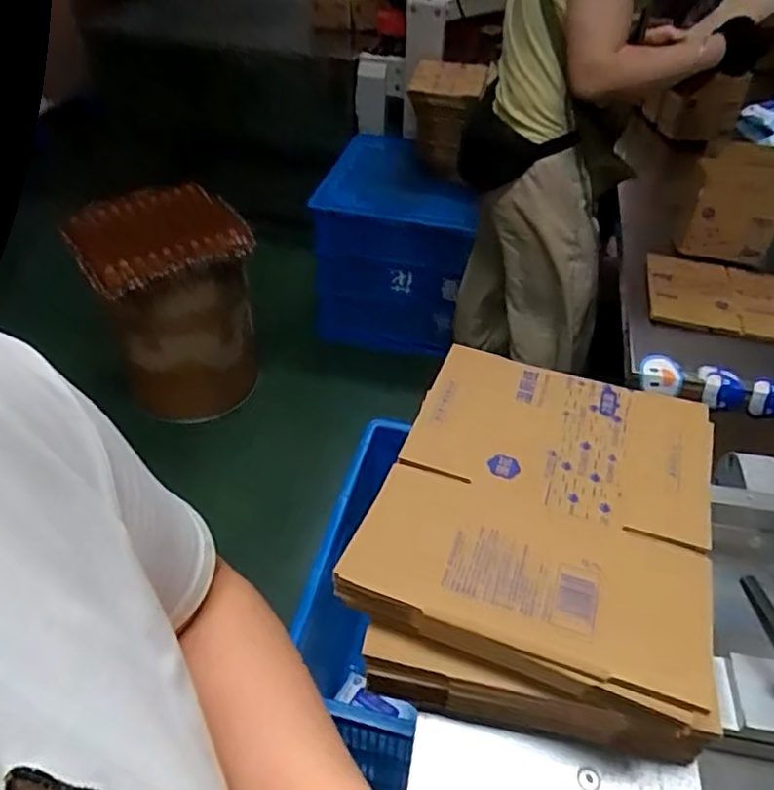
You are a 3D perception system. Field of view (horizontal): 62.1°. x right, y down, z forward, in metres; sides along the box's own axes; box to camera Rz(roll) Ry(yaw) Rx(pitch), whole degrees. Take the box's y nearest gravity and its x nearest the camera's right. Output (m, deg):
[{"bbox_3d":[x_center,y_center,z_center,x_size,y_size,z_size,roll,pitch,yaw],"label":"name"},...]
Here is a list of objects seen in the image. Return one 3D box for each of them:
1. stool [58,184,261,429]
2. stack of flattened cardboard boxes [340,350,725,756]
[{"bbox_3d":[-0.581,-0.247,1.797,0.400,0.478,0.407,-18,47,-19],"label":"stool"},{"bbox_3d":[0.110,0.091,0.470,0.220,0.087,0.264,12,45,10],"label":"stack of flattened cardboard boxes"}]

